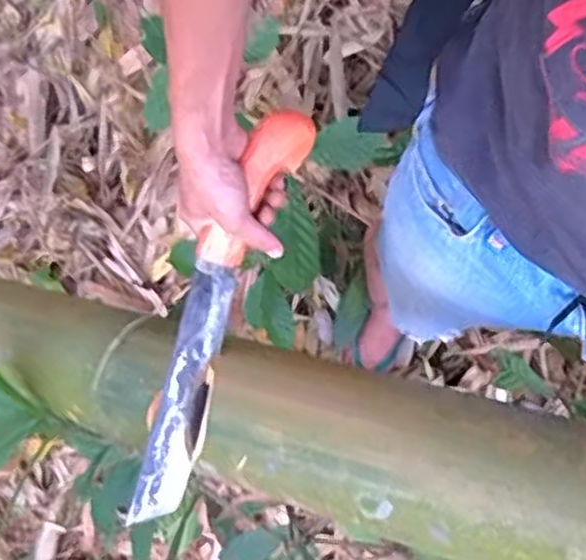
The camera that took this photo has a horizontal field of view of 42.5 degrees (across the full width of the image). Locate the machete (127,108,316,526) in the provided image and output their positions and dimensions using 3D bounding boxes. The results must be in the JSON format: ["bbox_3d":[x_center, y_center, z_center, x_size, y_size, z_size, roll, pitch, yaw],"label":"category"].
[{"bbox_3d":[-0.073,0.041,0.674,0.058,0.043,0.394,21,100,3],"label":"machete"}]

